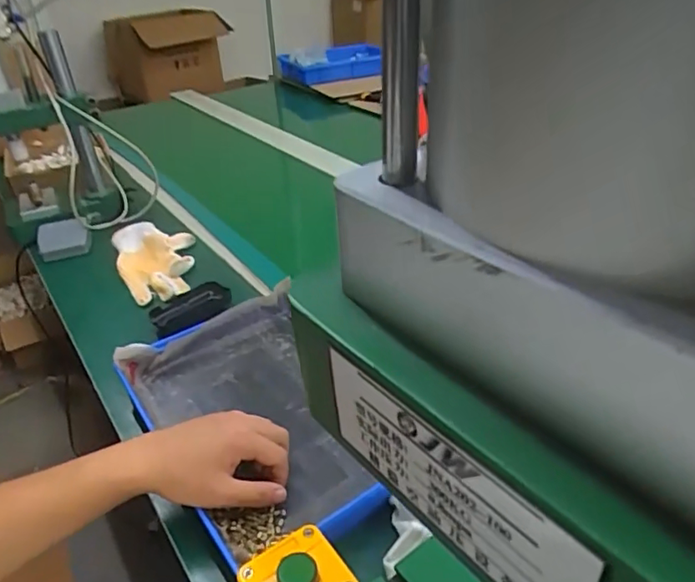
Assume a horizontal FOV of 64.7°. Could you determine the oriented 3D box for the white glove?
[{"bbox_3d":[-0.295,-0.048,0.850,0.117,0.035,0.214,-15,36,-19],"label":"white glove"}]

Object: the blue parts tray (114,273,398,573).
[{"bbox_3d":[-0.089,0.123,0.575,0.212,0.042,0.313,-25,39,-27],"label":"blue parts tray"}]

